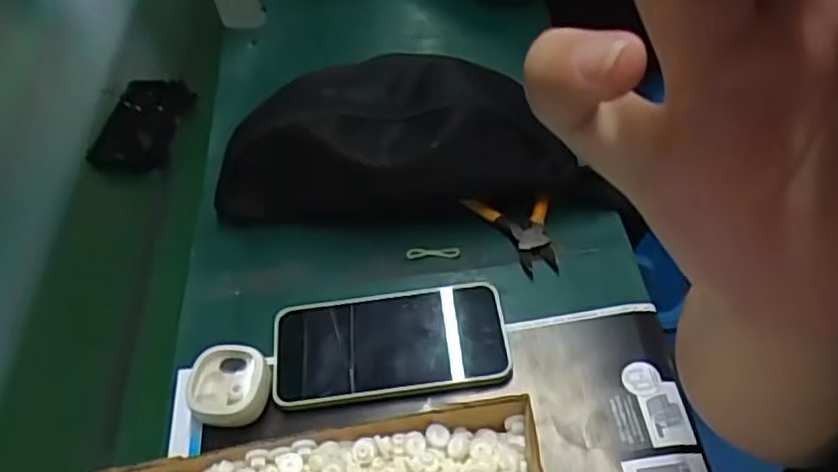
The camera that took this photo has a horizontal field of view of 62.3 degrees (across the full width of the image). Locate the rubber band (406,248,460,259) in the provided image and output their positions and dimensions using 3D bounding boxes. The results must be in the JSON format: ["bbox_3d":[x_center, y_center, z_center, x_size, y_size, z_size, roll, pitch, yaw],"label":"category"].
[{"bbox_3d":[0.011,0.012,0.542,0.042,0.004,0.007,-2,51,6],"label":"rubber band"}]

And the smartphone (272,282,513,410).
[{"bbox_3d":[-0.021,0.074,0.489,0.162,0.017,0.080,-10,51,0],"label":"smartphone"}]

